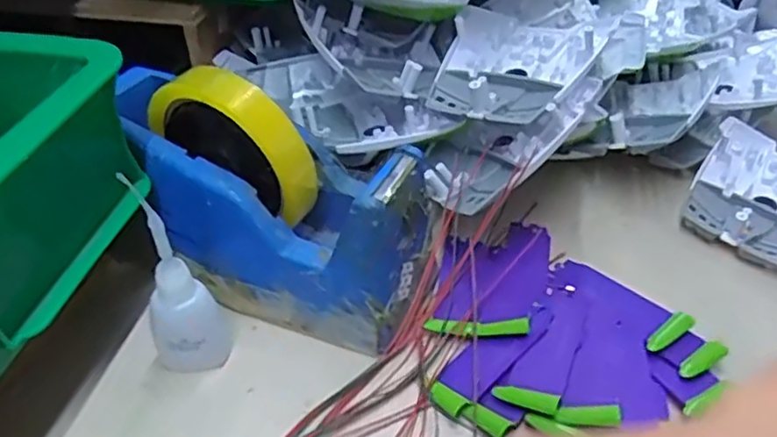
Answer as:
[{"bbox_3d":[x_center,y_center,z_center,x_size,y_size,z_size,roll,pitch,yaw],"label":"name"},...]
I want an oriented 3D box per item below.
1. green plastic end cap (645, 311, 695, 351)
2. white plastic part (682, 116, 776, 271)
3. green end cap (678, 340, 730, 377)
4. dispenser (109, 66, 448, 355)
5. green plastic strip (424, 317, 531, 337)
[{"bbox_3d":[0.145,0.058,0.340,0.028,0.008,0.011,-27,47,-29],"label":"green plastic end cap"},{"bbox_3d":[0.247,-0.015,0.429,0.107,0.028,0.099,-31,49,-32],"label":"white plastic part"},{"bbox_3d":[0.157,0.070,0.330,0.030,0.004,0.009,-23,45,-25],"label":"green end cap"},{"bbox_3d":[-0.072,-0.017,0.358,0.184,0.119,0.074,18,43,20],"label":"dispenser"},{"bbox_3d":[0.046,0.057,0.347,0.055,0.005,0.011,-3,38,24],"label":"green plastic strip"}]

